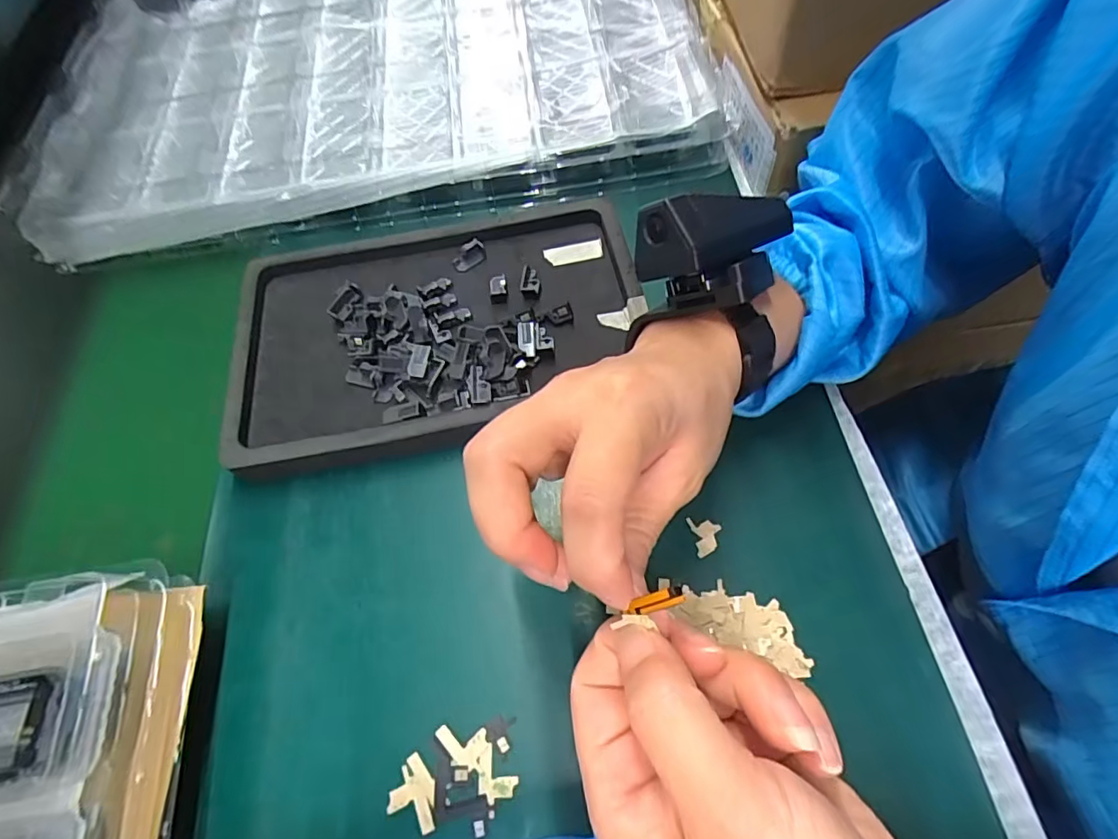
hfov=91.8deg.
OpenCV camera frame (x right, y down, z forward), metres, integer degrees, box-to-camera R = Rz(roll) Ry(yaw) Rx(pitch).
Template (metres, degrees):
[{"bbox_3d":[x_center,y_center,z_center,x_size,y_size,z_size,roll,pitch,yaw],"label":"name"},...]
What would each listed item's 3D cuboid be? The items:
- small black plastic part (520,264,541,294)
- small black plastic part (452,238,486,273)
[{"bbox_3d":[-0.018,-0.087,0.343,0.013,0.008,0.020,-3,62,6],"label":"small black plastic part"},{"bbox_3d":[-0.059,-0.108,0.355,0.022,0.014,0.011,-30,63,-9],"label":"small black plastic part"}]

